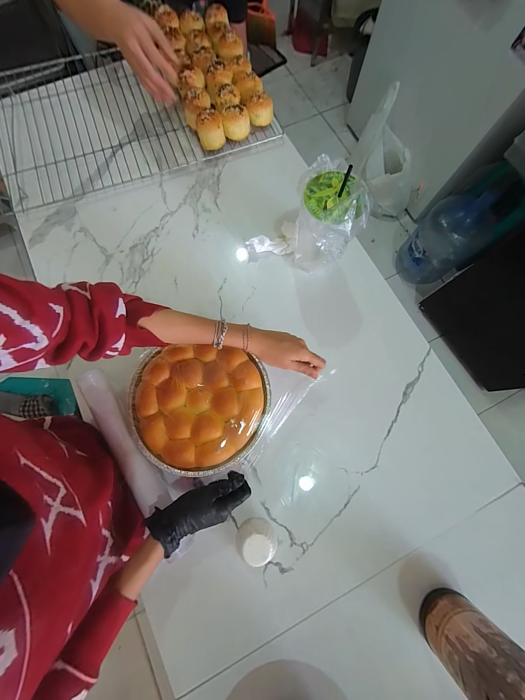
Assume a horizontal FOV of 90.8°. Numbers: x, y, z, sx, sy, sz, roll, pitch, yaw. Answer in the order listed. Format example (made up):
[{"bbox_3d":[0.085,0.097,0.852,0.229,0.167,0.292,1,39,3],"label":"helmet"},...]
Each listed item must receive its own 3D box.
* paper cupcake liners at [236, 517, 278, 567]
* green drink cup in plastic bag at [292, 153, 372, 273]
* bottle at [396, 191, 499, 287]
[{"bbox_3d":[-0.008,0.285,0.387,0.055,0.027,0.055,0,76,0],"label":"paper cupcake liners"},{"bbox_3d":[0.098,-0.194,0.422,0.088,0.179,0.100,-9,76,-2],"label":"green drink cup in plastic bag"},{"bbox_3d":[0.866,-0.522,1.203,0.272,0.450,0.277,0,76,0],"label":"bottle"}]

